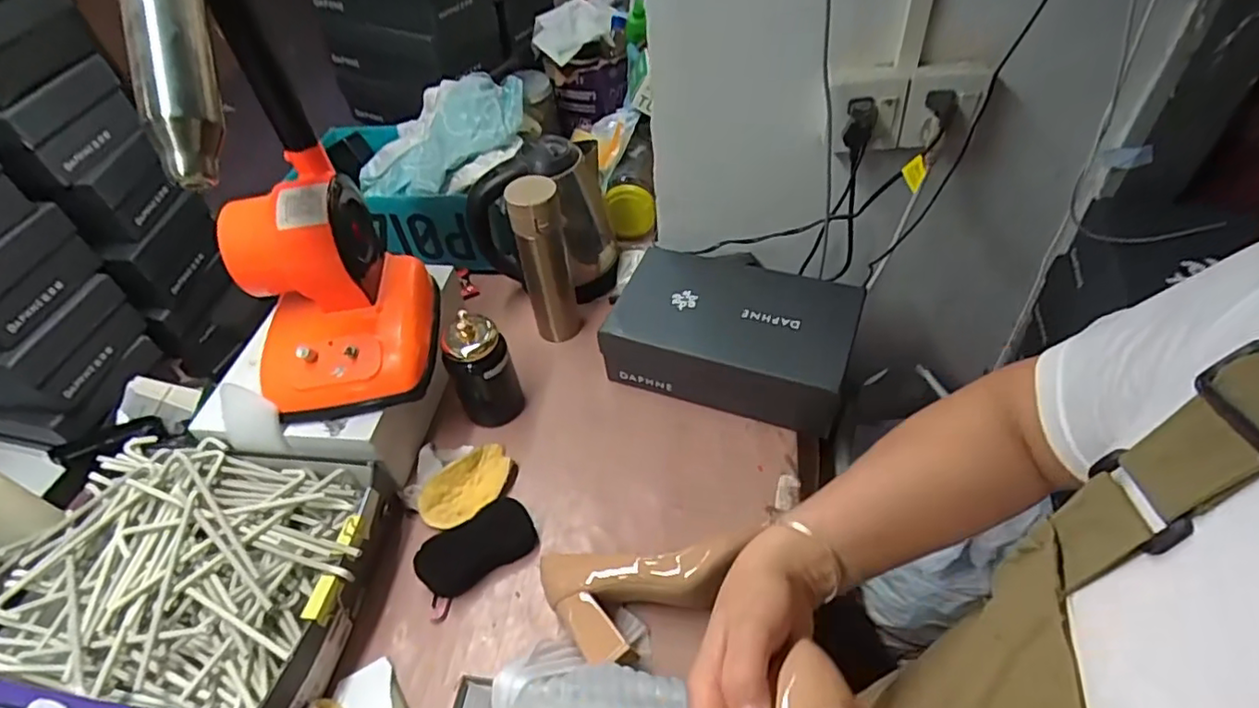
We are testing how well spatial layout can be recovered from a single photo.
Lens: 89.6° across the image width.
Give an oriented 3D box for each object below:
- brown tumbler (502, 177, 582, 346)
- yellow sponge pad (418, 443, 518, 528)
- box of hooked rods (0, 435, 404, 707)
[{"bbox_3d":[-0.114,-0.130,0.862,0.068,0.237,0.082,-12,48,-5],"label":"brown tumbler"},{"bbox_3d":[-0.192,0.158,0.758,0.122,0.038,0.065,-36,55,-25],"label":"yellow sponge pad"},{"bbox_3d":[-0.441,0.221,0.655,0.342,0.102,0.263,5,49,9],"label":"box of hooked rods"}]

